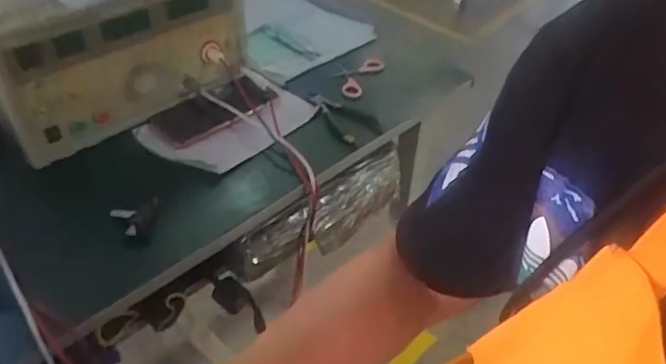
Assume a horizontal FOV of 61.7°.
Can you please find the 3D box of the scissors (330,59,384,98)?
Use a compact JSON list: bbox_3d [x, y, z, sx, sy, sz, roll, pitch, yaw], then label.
[{"bbox_3d":[0.030,-0.165,0.852,0.068,0.005,0.109,21,46,18],"label":"scissors"}]

